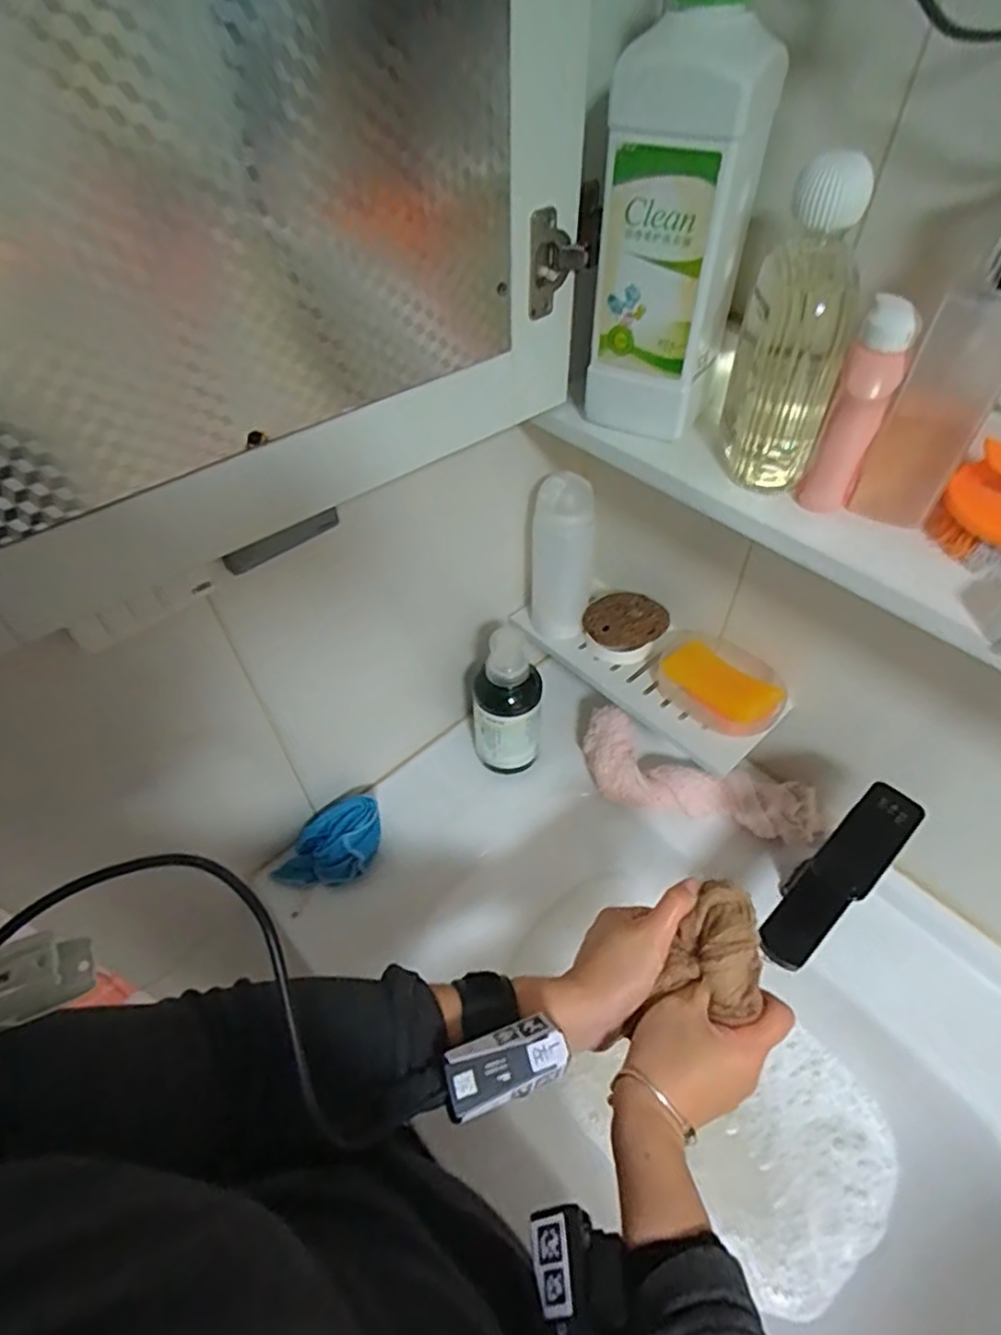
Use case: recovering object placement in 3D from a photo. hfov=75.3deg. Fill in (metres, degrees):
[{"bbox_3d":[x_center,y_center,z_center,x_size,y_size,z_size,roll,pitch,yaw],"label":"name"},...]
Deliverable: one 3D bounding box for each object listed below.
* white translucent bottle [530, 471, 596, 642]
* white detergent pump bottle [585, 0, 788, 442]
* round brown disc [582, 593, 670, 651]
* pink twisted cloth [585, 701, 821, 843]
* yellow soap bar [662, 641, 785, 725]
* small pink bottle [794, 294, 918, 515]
[{"bbox_3d":[0.060,-0.102,0.632,0.056,0.168,0.044,8,51,9],"label":"white translucent bottle"},{"bbox_3d":[0.104,-0.282,0.375,0.078,0.277,0.064,17,53,16],"label":"white detergent pump bottle"},{"bbox_3d":[0.129,-0.045,0.667,0.084,0.039,0.062,-2,50,0],"label":"round brown disc"},{"bbox_3d":[0.200,0.127,0.676,0.251,0.056,0.078,21,54,18],"label":"pink twisted cloth"},{"bbox_3d":[0.209,0.015,0.617,0.107,0.015,0.049,44,103,37],"label":"yellow soap bar"},{"bbox_3d":[0.203,-0.145,0.373,0.029,0.112,0.028,31,57,25],"label":"small pink bottle"}]

